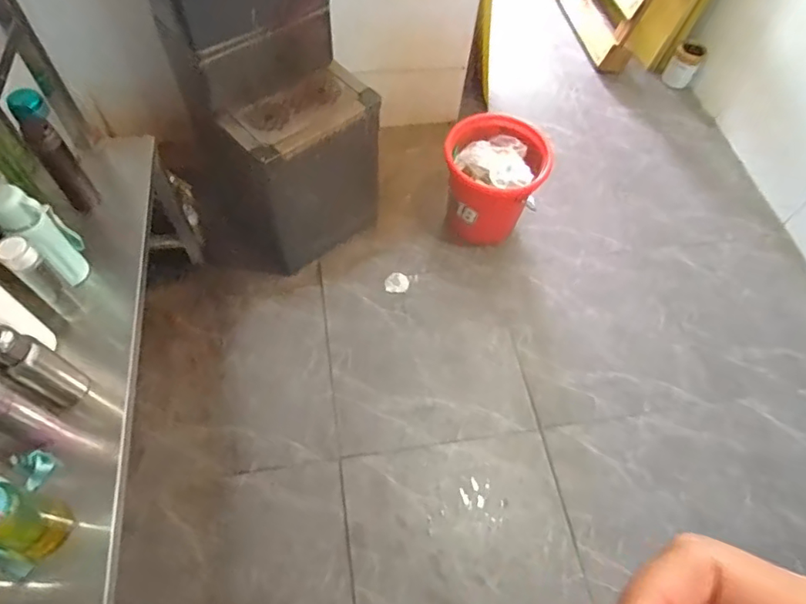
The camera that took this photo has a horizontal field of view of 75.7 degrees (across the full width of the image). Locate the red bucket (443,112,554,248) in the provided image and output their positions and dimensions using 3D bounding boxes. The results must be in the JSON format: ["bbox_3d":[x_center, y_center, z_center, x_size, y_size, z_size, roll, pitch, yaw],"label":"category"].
[{"bbox_3d":[0.306,-0.411,1.779,0.324,0.313,0.314,2,59,-3],"label":"red bucket"}]

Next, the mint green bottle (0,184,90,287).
[{"bbox_3d":[-0.710,-0.129,1.033,0.061,0.243,0.091,38,64,17],"label":"mint green bottle"}]

